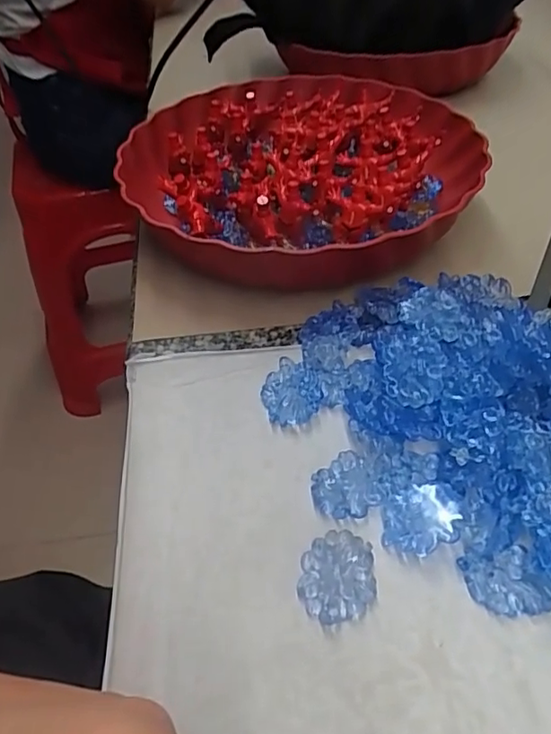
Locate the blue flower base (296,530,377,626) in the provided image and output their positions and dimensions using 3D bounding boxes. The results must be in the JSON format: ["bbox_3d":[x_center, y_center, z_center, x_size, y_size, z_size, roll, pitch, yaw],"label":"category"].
[{"bbox_3d":[0.025,0.085,0.233,0.030,0.004,0.036,3,47,7],"label":"blue flower base"}]

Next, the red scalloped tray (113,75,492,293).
[{"bbox_3d":[0.016,-0.135,0.397,0.228,0.050,0.235,-19,48,-13],"label":"red scalloped tray"}]

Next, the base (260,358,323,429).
[{"bbox_3d":[0.009,0.013,0.296,0.030,0.007,0.037,-5,46,-1],"label":"base"}]

